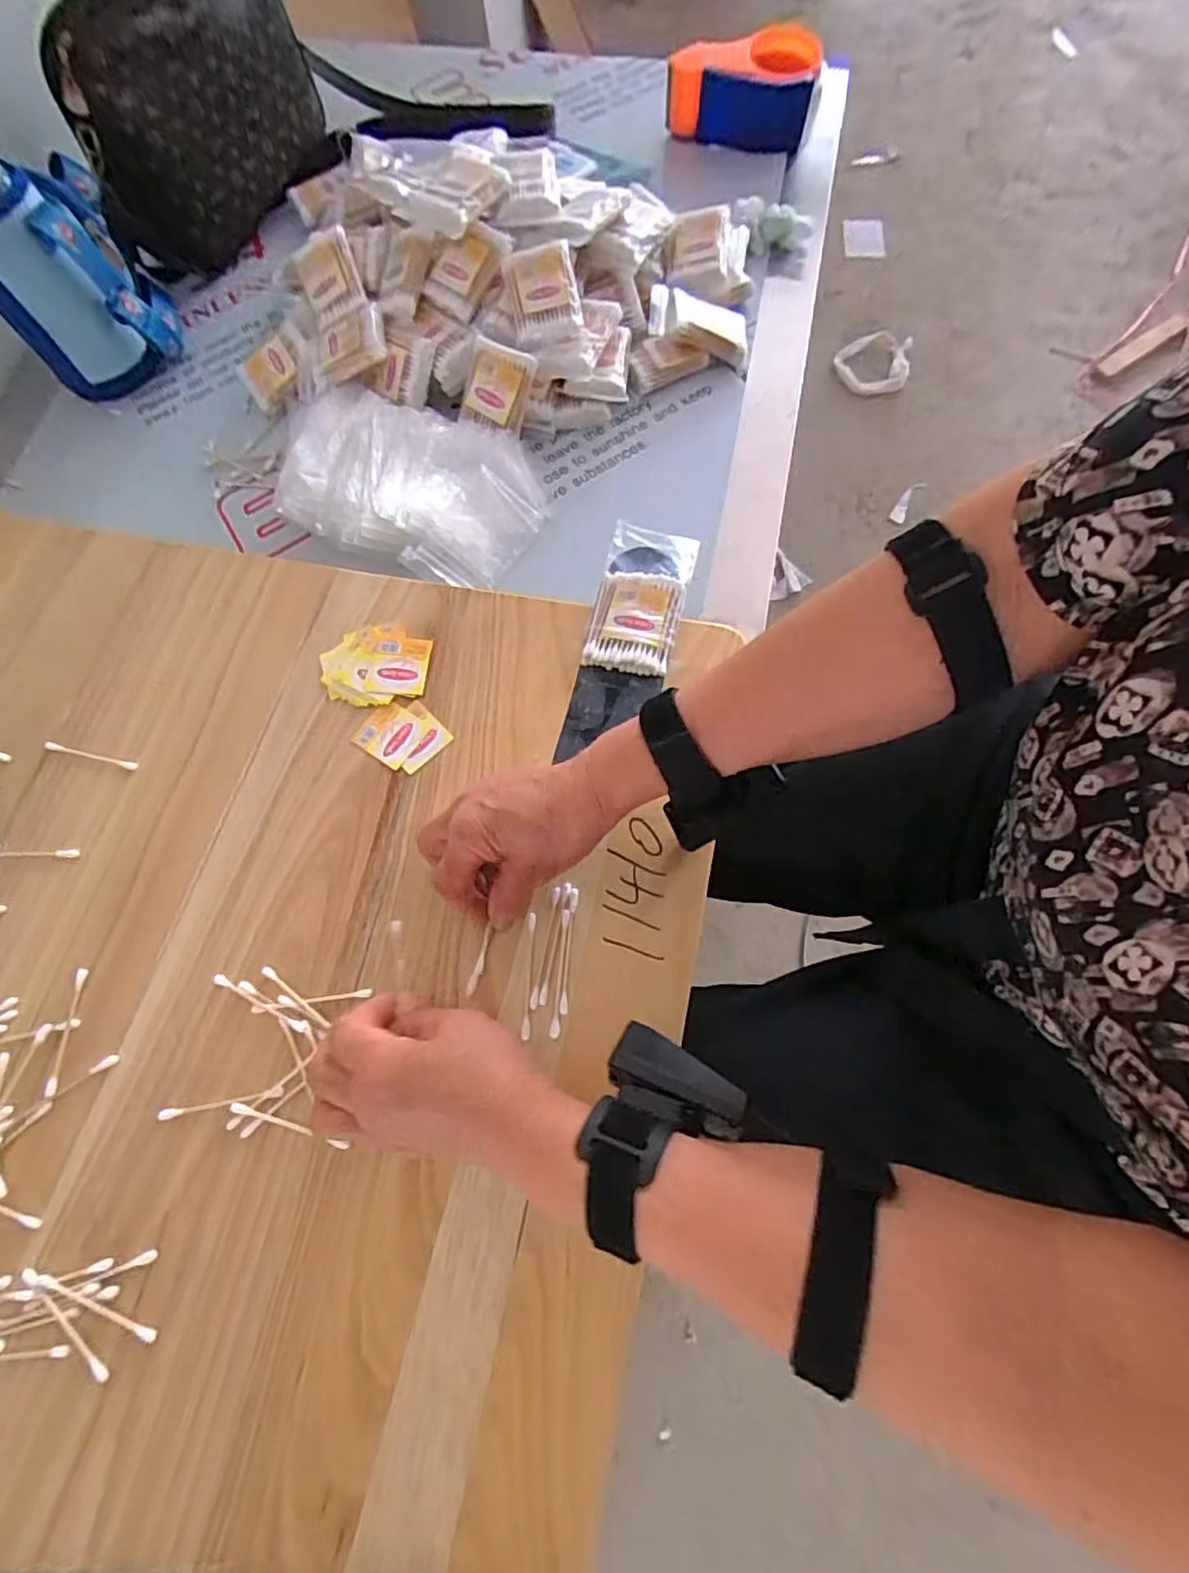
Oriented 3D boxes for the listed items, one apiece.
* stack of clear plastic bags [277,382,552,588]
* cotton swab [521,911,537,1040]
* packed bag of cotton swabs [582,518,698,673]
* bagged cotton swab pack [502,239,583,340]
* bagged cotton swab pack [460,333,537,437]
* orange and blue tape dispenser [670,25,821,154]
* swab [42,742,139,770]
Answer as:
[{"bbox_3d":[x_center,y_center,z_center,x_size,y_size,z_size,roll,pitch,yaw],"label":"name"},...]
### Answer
[{"bbox_3d":[-0.165,-0.258,0.550,0.235,0.045,0.153,17,74,9],"label":"stack of clear plastic bags"},{"bbox_3d":[-0.039,0.111,0.378,0.005,0.004,0.073,1,70,3],"label":"cotton swab"},{"bbox_3d":[0.033,-0.136,0.460,0.061,0.014,0.115,12,71,7],"label":"packed bag of cotton swabs"},{"bbox_3d":[-0.045,-0.425,0.544,0.059,0.019,0.077,-11,95,1],"label":"bagged cotton swab pack"},{"bbox_3d":[-0.084,-0.347,0.551,0.053,0.012,0.067,16,109,-4],"label":"bagged cotton swab pack"},{"bbox_3d":[0.156,-0.748,0.678,0.155,0.063,0.131,6,73,6],"label":"orange and blue tape dispenser"},{"bbox_3d":[-0.355,-0.022,0.446,0.073,0.004,0.007,13,71,7],"label":"swab"}]

